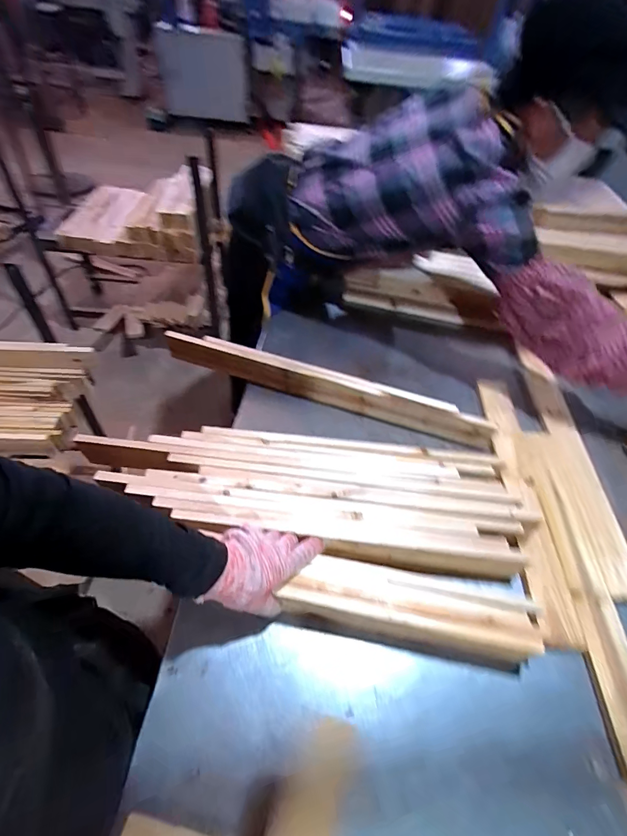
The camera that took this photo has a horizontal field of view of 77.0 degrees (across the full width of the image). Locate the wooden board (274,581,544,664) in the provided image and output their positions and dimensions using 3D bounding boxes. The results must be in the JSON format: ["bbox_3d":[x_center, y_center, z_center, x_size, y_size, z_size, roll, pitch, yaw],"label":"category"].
[{"bbox_3d":[0.117,0.259,0.496,0.314,0.050,0.023,10,48,3],"label":"wooden board"}]

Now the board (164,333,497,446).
[{"bbox_3d":[0.010,-0.057,0.760,0.644,0.059,0.017,17,48,8],"label":"board"}]

